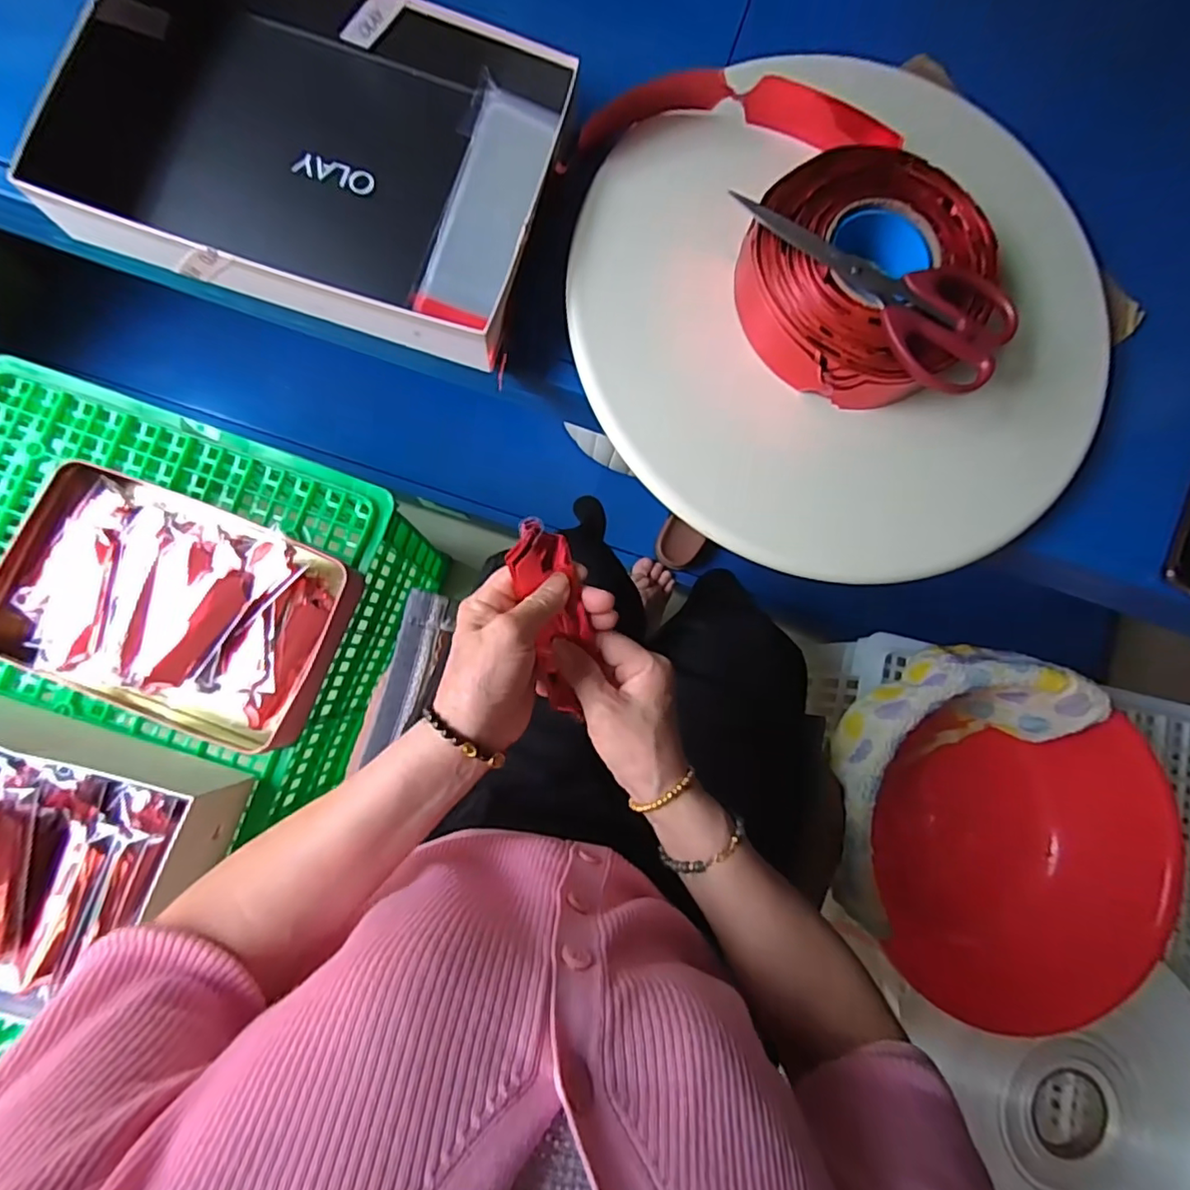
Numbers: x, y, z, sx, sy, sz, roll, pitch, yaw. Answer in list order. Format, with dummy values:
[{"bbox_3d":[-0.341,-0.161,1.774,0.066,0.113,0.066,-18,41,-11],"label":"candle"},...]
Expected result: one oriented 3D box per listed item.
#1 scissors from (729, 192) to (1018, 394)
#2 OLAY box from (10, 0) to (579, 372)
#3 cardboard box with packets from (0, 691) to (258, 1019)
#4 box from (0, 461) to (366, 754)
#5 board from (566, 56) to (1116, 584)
[{"bbox_3d":[0.182,-0.210,0.382,0.196,0.018,0.070,36,81,0],"label":"scissors"},{"bbox_3d":[-0.188,-0.315,0.414,0.312,0.059,0.236,15,82,-3],"label":"OLAY box"},{"bbox_3d":[-0.535,0.222,0.517,0.316,0.106,0.228,20,82,-3],"label":"cardboard box with packets"},{"bbox_3d":[-0.419,0.018,0.586,0.312,0.066,0.221,21,82,-2],"label":"box"},{"bbox_3d":[0.176,-0.194,0.423,0.394,0.033,0.349,25,86,-1],"label":"board"}]

